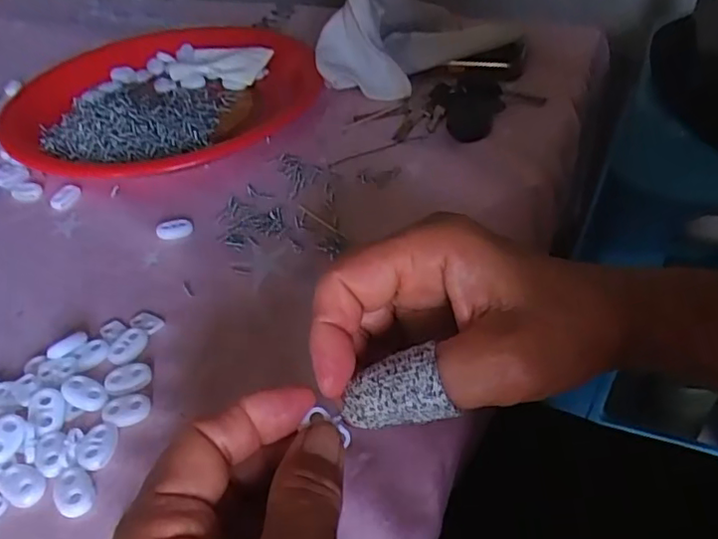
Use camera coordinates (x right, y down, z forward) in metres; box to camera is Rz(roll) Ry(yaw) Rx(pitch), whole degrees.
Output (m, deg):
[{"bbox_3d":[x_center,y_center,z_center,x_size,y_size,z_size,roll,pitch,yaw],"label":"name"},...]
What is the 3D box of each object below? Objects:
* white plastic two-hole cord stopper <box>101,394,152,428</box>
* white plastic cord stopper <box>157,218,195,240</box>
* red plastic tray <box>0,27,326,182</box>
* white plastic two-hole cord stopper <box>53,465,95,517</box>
[{"bbox_3d":[-0.110,0.066,0.286,0.021,0.005,0.015,-8,42,-4],"label":"white plastic two-hole cord stopper"},{"bbox_3d":[-0.116,-0.026,0.384,0.021,0.008,0.014,-14,43,-10],"label":"white plastic cord stopper"},{"bbox_3d":[-0.164,-0.152,0.516,0.253,0.032,0.212,-27,46,-22],"label":"red plastic tray"},{"bbox_3d":[-0.121,0.094,0.257,0.015,0.005,0.022,-27,46,-22],"label":"white plastic two-hole cord stopper"}]

